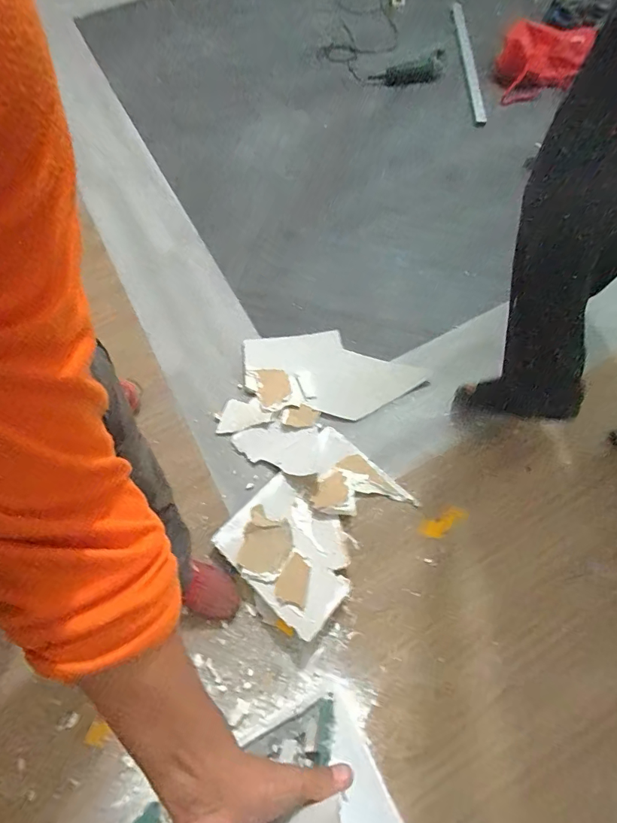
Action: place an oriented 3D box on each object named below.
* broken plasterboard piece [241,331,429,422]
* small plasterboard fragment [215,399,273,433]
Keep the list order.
[{"bbox_3d":[0.067,-0.114,1.279,0.520,0.032,0.264,5,65,3],"label":"broken plasterboard piece"},{"bbox_3d":[-0.185,0.005,1.232,0.154,0.021,0.092,-9,65,-3],"label":"small plasterboard fragment"}]

